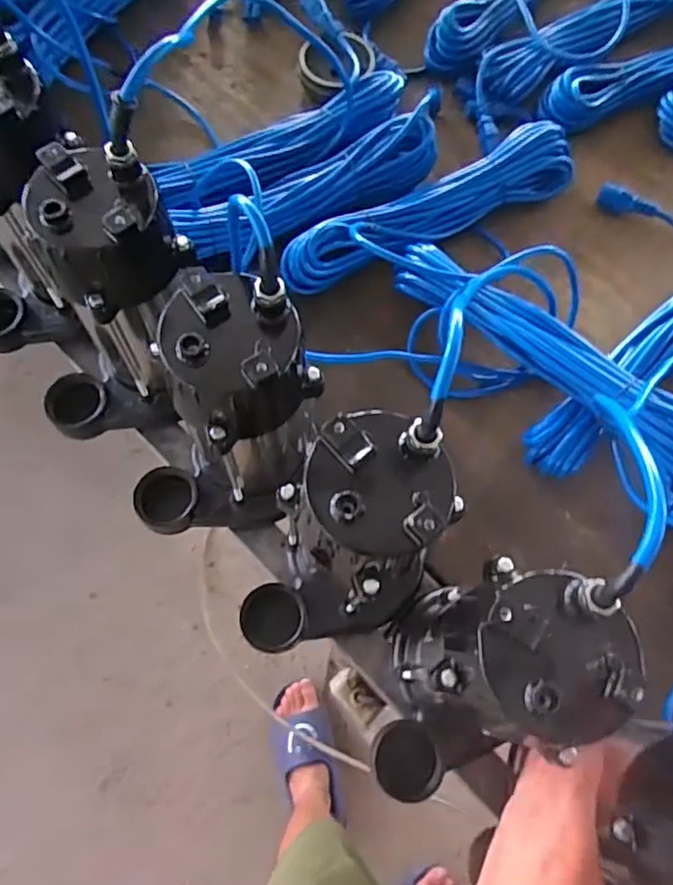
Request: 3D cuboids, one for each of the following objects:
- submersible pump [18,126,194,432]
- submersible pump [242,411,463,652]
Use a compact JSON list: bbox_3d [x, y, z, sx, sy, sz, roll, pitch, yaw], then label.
[{"bbox_3d":[-0.185,-0.095,0.478,0.092,0.222,0.153,39,74,11],"label":"submersible pump"},{"bbox_3d":[-0.001,0.082,0.417,0.150,0.218,0.101,-36,75,-13],"label":"submersible pump"}]

